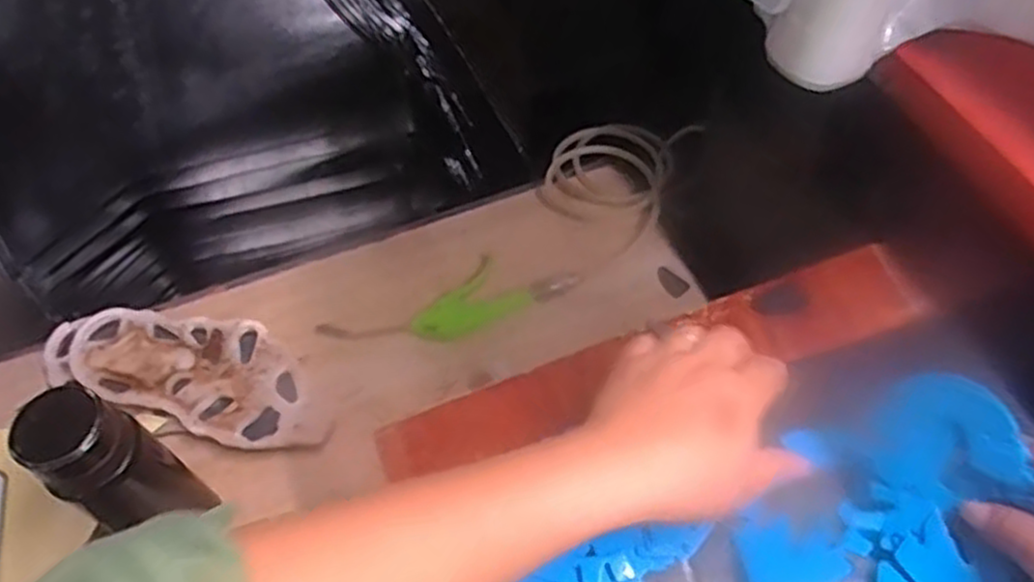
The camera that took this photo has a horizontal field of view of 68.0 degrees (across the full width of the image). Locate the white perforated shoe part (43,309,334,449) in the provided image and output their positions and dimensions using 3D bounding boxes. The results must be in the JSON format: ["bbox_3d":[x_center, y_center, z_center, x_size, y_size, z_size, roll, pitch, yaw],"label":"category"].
[{"bbox_3d":[-0.332,0.078,0.774,0.339,0.056,0.122,17,58,13],"label":"white perforated shoe part"}]

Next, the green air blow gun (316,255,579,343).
[{"bbox_3d":[-0.075,0.013,0.821,0.268,0.030,0.084,-16,57,-9],"label":"green air blow gun"}]

